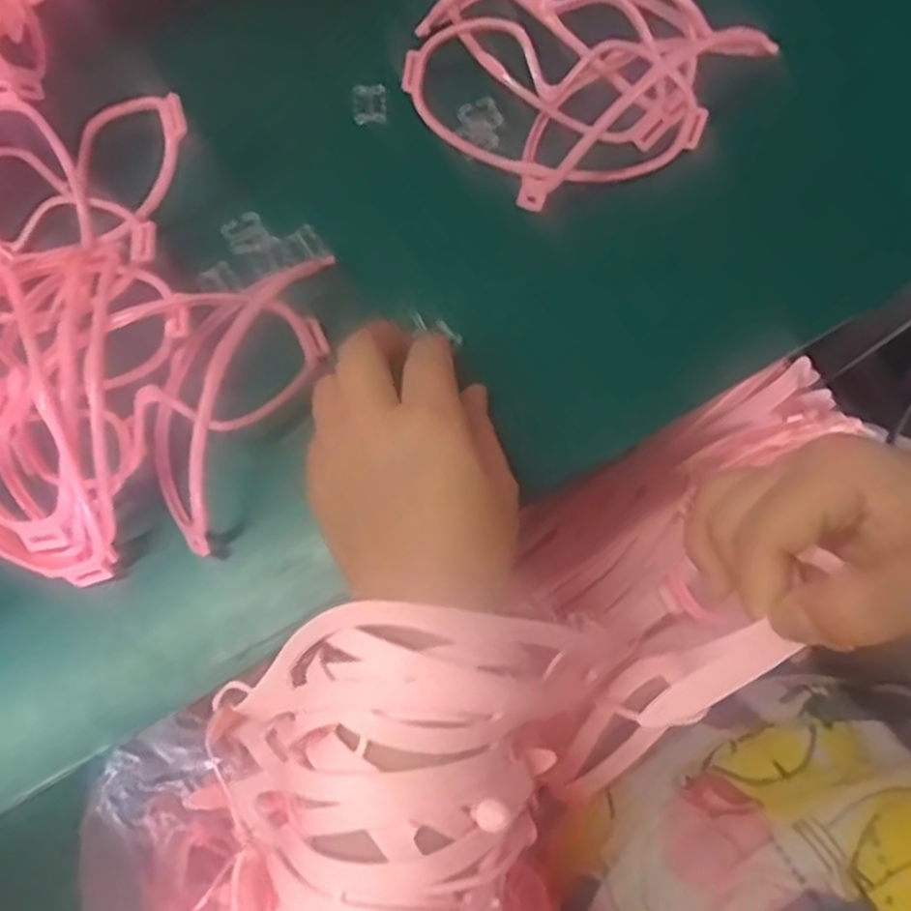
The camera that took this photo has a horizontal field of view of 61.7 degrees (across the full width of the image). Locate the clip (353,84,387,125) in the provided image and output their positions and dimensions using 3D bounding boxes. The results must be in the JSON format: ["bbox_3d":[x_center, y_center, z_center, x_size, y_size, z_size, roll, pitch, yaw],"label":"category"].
[{"bbox_3d":[-0.042,-0.173,0.376,0.015,0.005,0.020,-3,77,0],"label":"clip"}]

